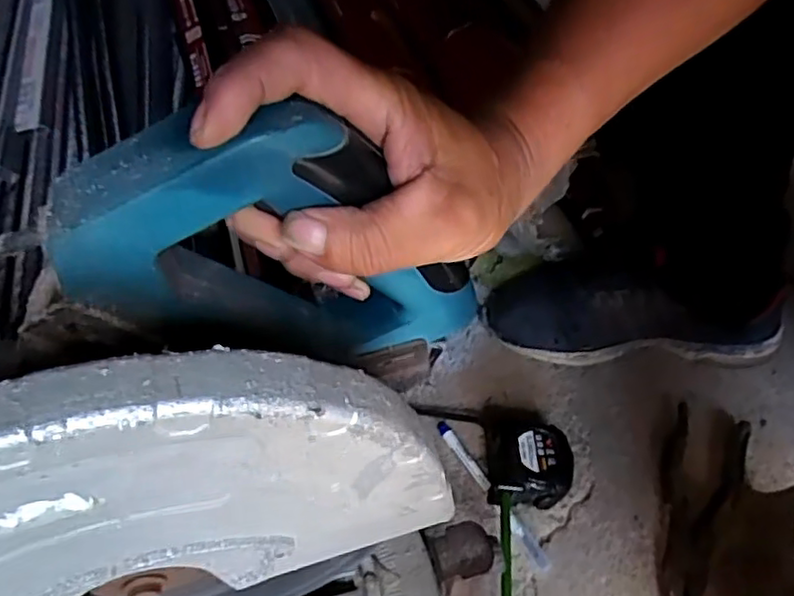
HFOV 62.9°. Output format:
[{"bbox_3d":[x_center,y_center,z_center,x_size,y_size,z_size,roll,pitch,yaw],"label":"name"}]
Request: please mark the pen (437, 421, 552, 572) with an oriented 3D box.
[{"bbox_3d":[0.078,0.160,0.542,0.012,0.011,0.146,-25,57,-22],"label":"pen"}]

